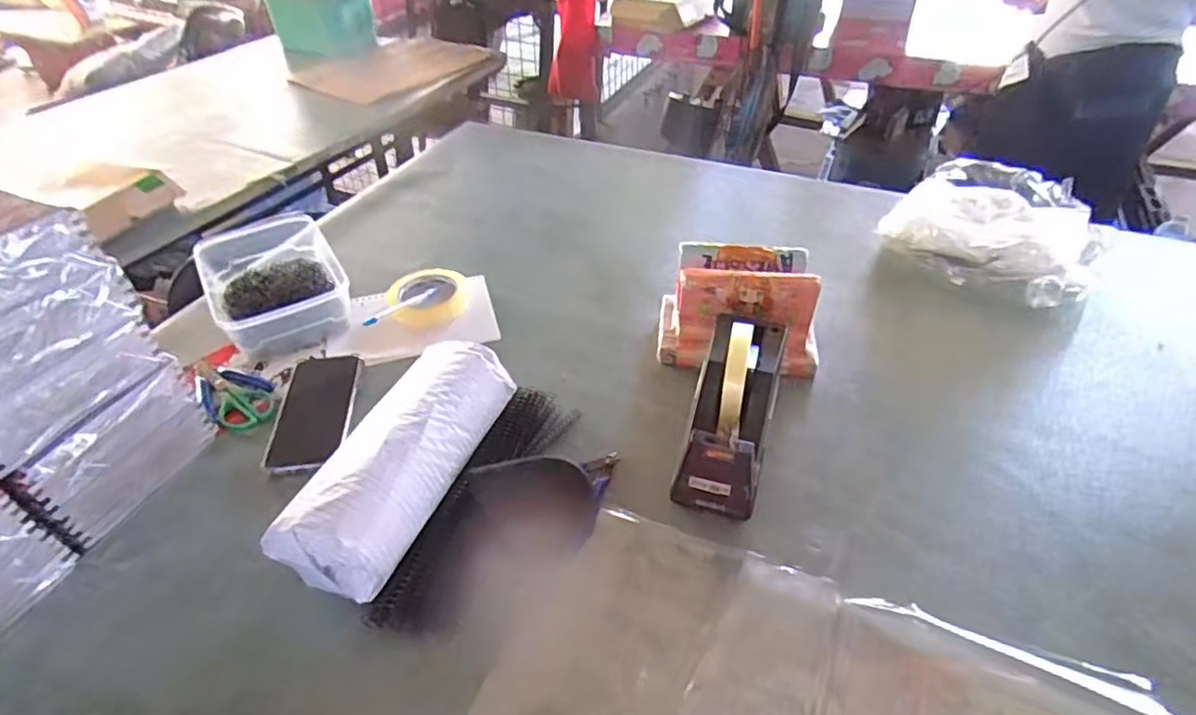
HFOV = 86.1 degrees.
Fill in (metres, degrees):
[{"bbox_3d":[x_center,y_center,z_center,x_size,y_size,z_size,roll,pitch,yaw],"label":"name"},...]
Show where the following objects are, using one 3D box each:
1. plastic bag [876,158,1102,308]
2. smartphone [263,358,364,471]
[{"bbox_3d":[0.595,-0.193,0.955,0.278,0.077,0.294,26,48,25],"label":"plastic bag"},{"bbox_3d":[-0.315,0.059,0.718,0.074,0.009,0.153,5,49,-9],"label":"smartphone"}]

